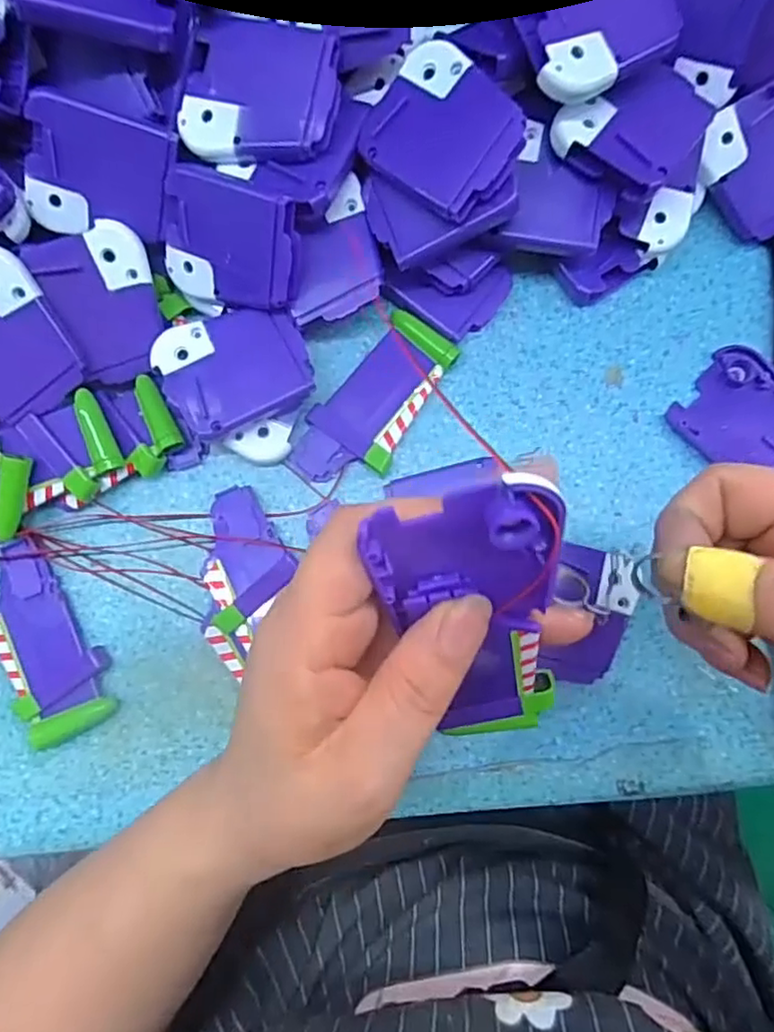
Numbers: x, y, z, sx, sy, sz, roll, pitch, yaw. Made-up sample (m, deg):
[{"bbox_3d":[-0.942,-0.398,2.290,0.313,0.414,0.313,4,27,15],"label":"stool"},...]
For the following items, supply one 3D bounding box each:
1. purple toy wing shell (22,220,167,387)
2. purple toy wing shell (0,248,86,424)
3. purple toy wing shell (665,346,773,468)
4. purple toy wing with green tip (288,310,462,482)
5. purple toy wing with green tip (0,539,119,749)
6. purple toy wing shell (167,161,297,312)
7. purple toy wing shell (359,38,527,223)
[{"bbox_3d":[-0.125,-0.092,0.277,0.050,0.015,0.060,-23,117,-7],"label":"purple toy wing shell"},{"bbox_3d":[-0.162,-0.074,0.262,0.050,0.007,0.059,-31,120,1],"label":"purple toy wing shell"},{"bbox_3d":[0.170,-0.046,0.295,0.058,0.013,0.054,39,87,2],"label":"purple toy wing shell"},{"bbox_3d":[-0.006,-0.053,0.295,0.041,0.012,0.086,32,87,1],"label":"purple toy wing with green tip"},{"bbox_3d":[-0.156,0.057,0.285,0.041,0.009,0.088,-27,87,-2],"label":"purple toy wing with green tip"},{"bbox_3d":[-0.066,-0.115,0.265,0.059,0.008,0.049,23,129,12],"label":"purple toy wing shell"},{"bbox_3d":[0.021,-0.152,0.249,0.060,0.006,0.051,47,107,12],"label":"purple toy wing shell"}]

